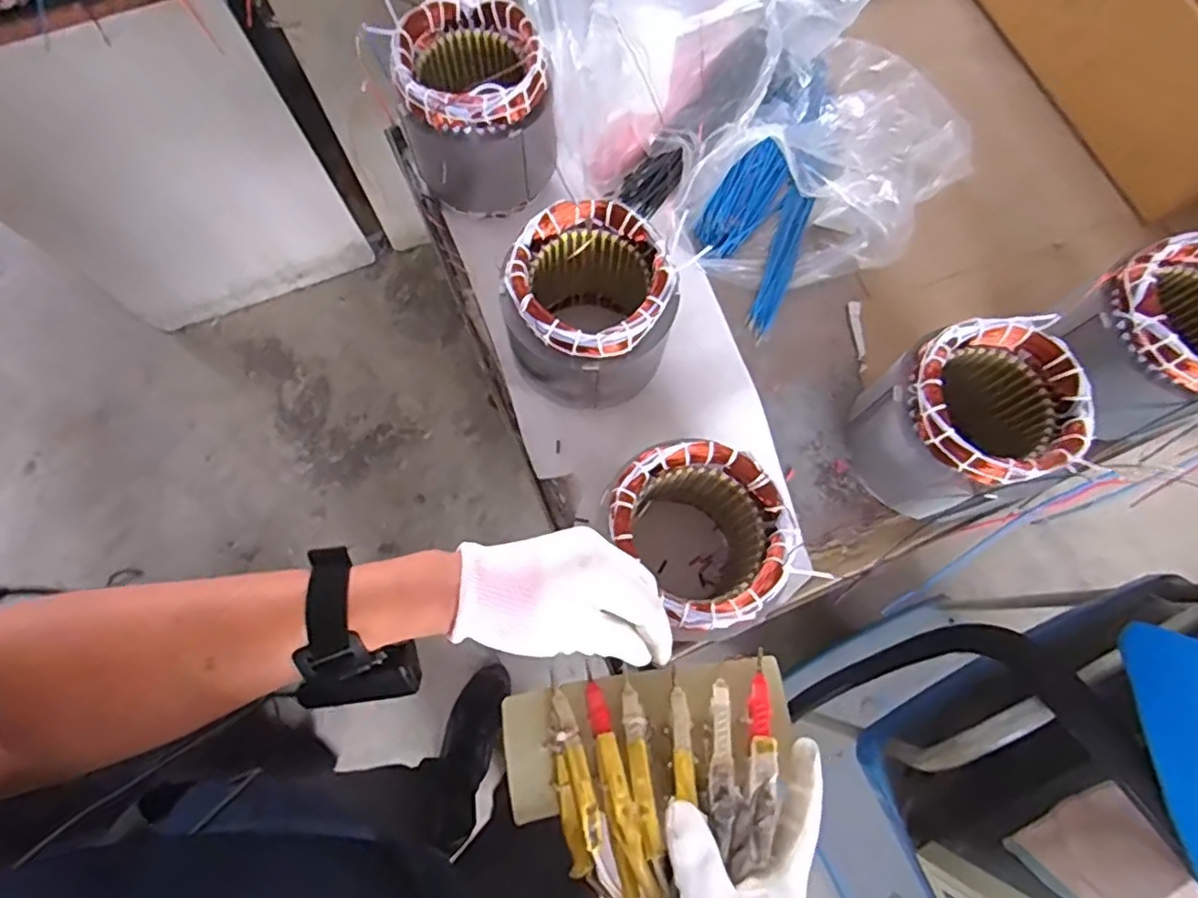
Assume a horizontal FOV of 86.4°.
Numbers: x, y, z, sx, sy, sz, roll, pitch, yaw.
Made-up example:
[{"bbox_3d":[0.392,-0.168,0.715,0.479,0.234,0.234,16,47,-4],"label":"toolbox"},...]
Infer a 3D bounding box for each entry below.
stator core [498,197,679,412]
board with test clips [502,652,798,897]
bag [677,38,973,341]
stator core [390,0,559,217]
[{"bbox_3d":[-0.007,-0.124,0.596,0.141,0.147,0.138,0,74,-1],"label":"stator core"},{"bbox_3d":[0.033,0.197,0.376,0.168,0.046,0.127,-4,74,-3],"label":"board with test clips"},{"bbox_3d":[0.252,-0.308,0.687,0.237,0.134,0.365,34,76,8],"label":"bag"},{"bbox_3d":[-0.121,-0.351,0.657,0.140,0.149,0.136,0,74,-1],"label":"stator core"}]

